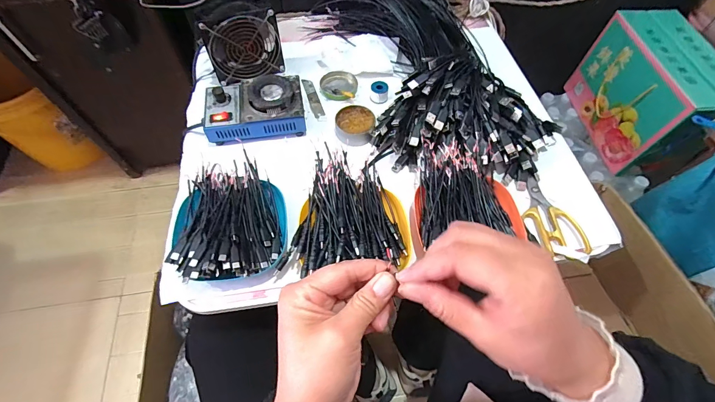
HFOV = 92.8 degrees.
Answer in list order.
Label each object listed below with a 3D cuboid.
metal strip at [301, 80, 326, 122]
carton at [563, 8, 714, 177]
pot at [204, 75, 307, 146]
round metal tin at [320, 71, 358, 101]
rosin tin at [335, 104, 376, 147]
[{"bbox_3d":[-0.076,-0.178,0.593,0.019,0.004,0.103,-16,63,-10],"label":"metal strip"},{"bbox_3d":[0.717,-0.270,0.852,0.152,0.235,0.327,-5,61,-4],"label":"carton"},{"bbox_3d":[-0.161,-0.146,0.538,0.149,0.062,0.100,-8,61,-6],"label":"pot"},{"bbox_3d":[-0.034,-0.206,0.610,0.065,0.018,0.066,1,61,-1],"label":"round metal tin"},{"bbox_3d":[-0.004,-0.123,0.546,0.061,0.026,0.064,1,61,-1],"label":"rosin tin"}]

